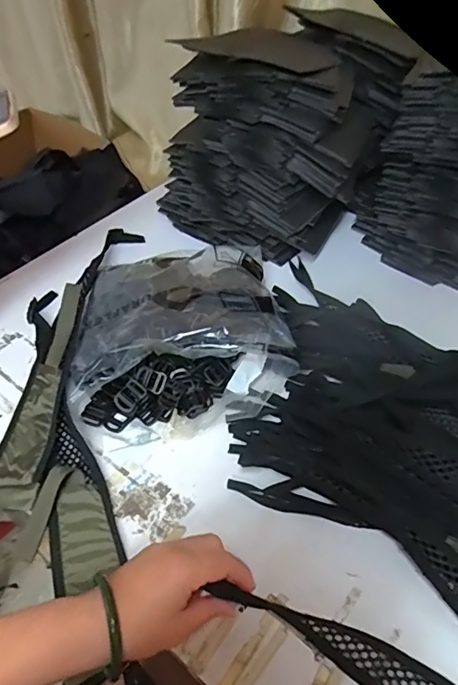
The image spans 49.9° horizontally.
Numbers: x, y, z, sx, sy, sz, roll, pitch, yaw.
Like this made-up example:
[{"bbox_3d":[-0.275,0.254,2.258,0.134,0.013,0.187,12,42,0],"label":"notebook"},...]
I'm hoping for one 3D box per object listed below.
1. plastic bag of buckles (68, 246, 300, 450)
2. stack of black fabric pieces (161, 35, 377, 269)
[{"bbox_3d":[-0.065,-0.017,0.621,0.258,0.087,0.263,-7,49,-8],"label":"plastic bag of buckles"},{"bbox_3d":[0.062,-0.310,0.761,0.294,0.239,0.249,18,51,13],"label":"stack of black fabric pieces"}]

